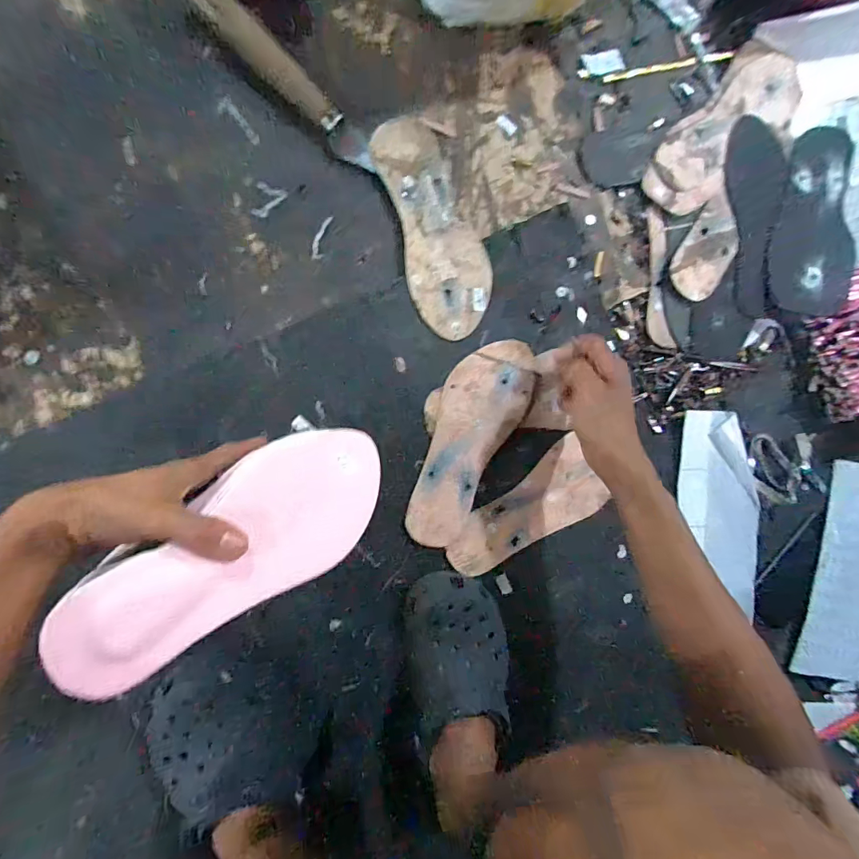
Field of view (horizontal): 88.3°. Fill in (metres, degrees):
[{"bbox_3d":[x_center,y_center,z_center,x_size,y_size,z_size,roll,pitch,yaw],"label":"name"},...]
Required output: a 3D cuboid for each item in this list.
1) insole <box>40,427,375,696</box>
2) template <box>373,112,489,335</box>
[{"bbox_3d":[-0.137,0.089,0.321,0.236,0.023,0.097,-36,98,-17],"label":"insole"},{"bbox_3d":[0.008,-0.213,0.472,0.088,0.010,0.226,-16,95,-8],"label":"template"}]

